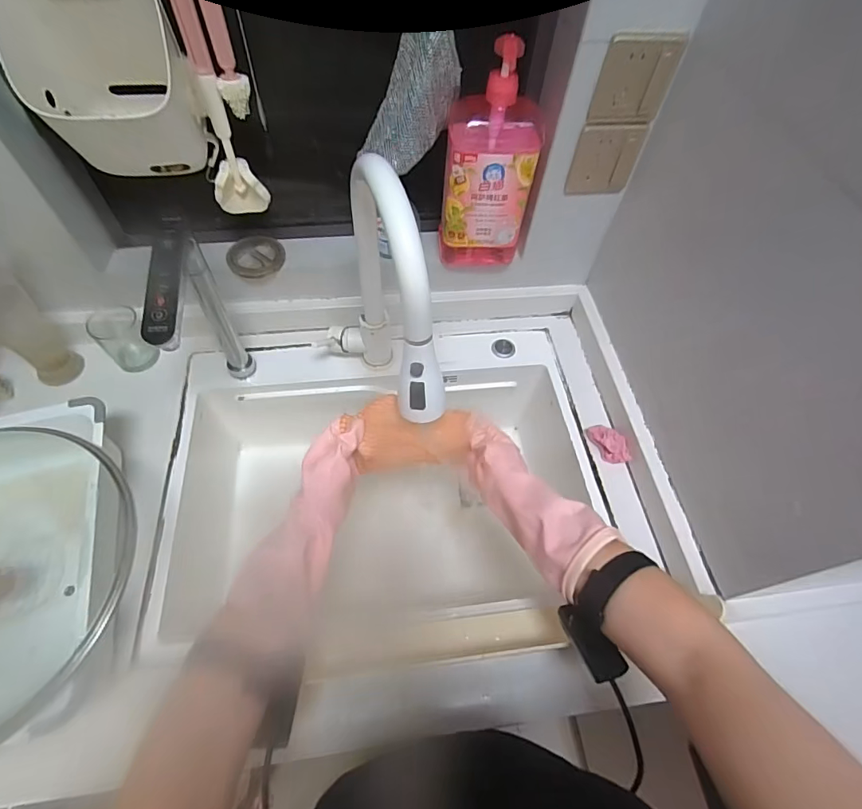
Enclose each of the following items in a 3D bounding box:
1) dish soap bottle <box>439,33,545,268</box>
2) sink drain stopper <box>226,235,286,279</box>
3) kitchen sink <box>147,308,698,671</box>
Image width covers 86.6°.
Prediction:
[{"bbox_3d":[0.077,-0.300,0.598,0.115,0.279,0.053,5,58,0],"label":"dish soap bottle"},{"bbox_3d":[-0.260,-0.222,0.686,0.077,0.021,0.068,10,58,3],"label":"sink drain stopper"},{"bbox_3d":[-0.043,0.135,0.731,0.645,0.242,0.491,-5,58,-6],"label":"kitchen sink"}]

